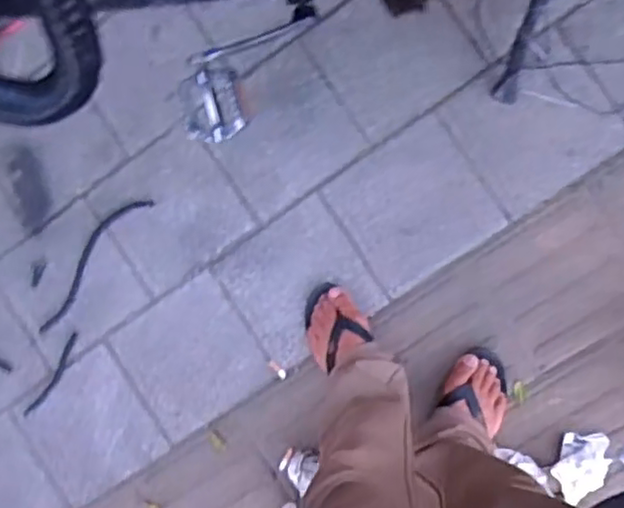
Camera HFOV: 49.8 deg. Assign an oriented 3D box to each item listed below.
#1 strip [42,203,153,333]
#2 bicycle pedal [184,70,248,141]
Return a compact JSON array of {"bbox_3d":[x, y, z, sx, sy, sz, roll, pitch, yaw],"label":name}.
[{"bbox_3d":[-0.432,0.010,1.301,0.066,0.016,0.339,43,98,6],"label":"strip"},{"bbox_3d":[-0.139,-0.201,0.929,0.091,0.040,0.091,-10,89,9],"label":"bicycle pedal"}]

